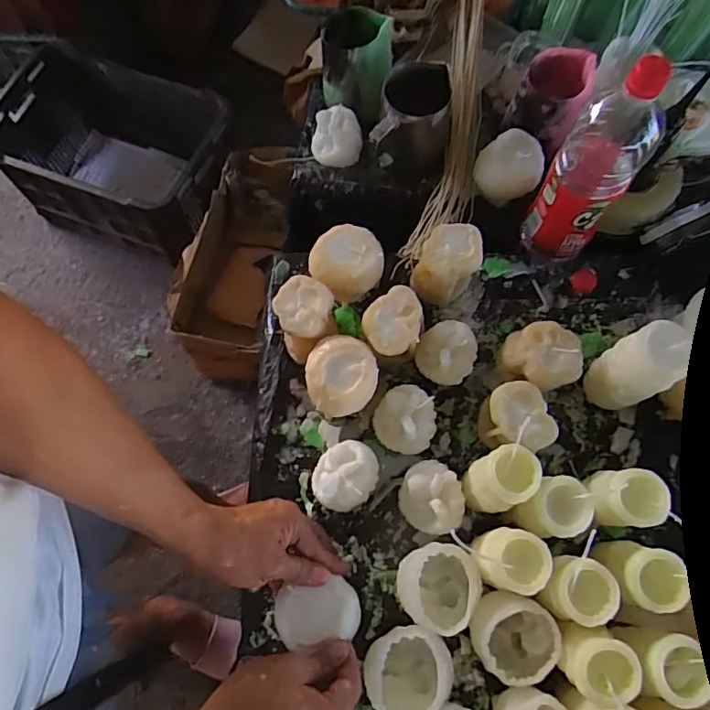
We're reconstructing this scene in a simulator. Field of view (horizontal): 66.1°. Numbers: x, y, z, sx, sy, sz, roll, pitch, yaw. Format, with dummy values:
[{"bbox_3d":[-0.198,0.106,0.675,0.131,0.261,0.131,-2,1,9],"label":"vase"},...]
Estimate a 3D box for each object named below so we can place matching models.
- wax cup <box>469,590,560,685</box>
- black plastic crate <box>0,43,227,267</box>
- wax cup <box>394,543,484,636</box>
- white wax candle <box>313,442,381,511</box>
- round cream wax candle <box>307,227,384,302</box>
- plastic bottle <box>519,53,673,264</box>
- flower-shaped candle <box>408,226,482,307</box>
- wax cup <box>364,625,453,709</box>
[{"bbox_3d":[0.143,0.263,0.513,0.073,0.071,0.071,0,70,-1],"label":"wax cup"},{"bbox_3d":[-0.629,-0.504,1.447,0.646,0.316,0.360,22,71,7],"label":"black plastic crate"},{"bbox_3d":[0.077,0.223,0.531,0.073,0.070,0.074,0,70,-1],"label":"wax cup"},{"bbox_3d":[-0.010,0.126,0.565,0.063,0.058,0.069,0,70,-1],"label":"white wax candle"},{"bbox_3d":[-0.011,-0.104,0.637,0.083,0.084,0.069,-18,71,-8],"label":"round cream wax candle"},{"bbox_3d":[0.252,-0.198,0.580,0.077,0.262,0.080,25,71,8],"label":"plastic bottle"},{"bbox_3d":[0.106,-0.101,0.637,0.065,0.085,0.072,21,71,7],"label":"flower-shaped candle"},{"bbox_3d":[0.048,0.290,0.504,0.076,0.070,0.072,0,70,-1],"label":"wax cup"}]

